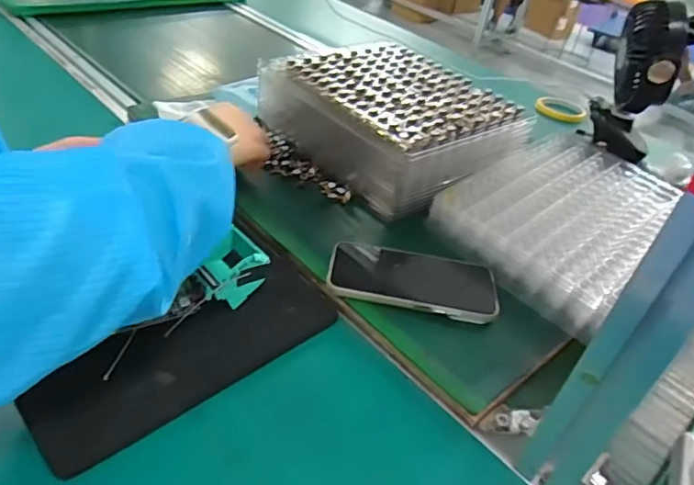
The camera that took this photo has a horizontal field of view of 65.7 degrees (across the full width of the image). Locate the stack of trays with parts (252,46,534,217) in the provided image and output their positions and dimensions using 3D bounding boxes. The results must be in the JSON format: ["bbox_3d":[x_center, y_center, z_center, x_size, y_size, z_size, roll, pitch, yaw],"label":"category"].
[{"bbox_3d":[0.056,-0.168,0.698,0.227,0.088,0.284,-20,46,-38],"label":"stack of trays with parts"}]

